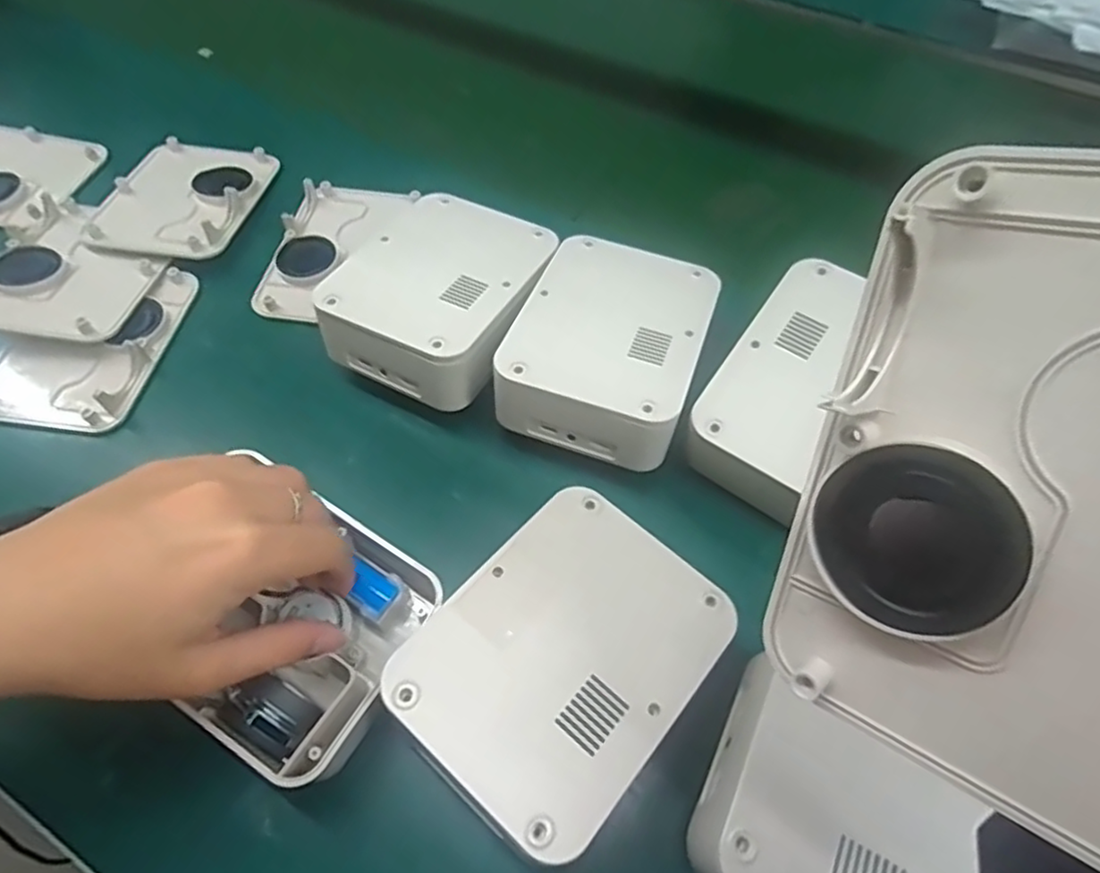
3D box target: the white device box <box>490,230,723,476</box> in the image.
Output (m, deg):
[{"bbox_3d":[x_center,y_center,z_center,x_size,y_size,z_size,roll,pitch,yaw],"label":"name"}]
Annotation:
[{"bbox_3d":[0.032,-0.056,0.365,0.101,0.036,0.131,18,59,11],"label":"white device box"}]

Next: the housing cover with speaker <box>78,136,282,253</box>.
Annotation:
[{"bbox_3d":[-0.260,-0.173,0.468,0.094,0.021,0.121,4,57,2],"label":"housing cover with speaker"}]

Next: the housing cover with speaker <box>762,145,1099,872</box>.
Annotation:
[{"bbox_3d":[0.098,0.014,0.123,0.094,0.124,0.012,24,20,37],"label":"housing cover with speaker"}]

